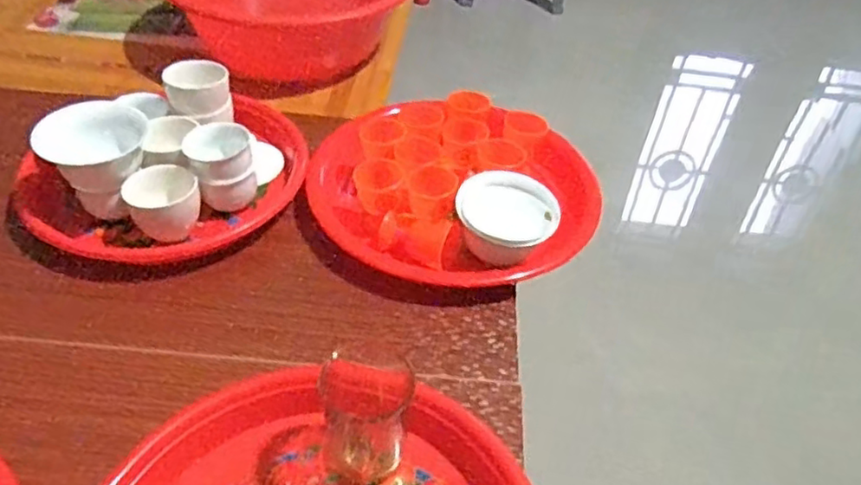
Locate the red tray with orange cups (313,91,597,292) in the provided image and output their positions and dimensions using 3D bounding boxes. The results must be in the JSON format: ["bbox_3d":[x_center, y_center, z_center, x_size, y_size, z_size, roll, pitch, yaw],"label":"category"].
[{"bbox_3d":[0.022,-0.048,0.578,0.234,0.061,0.219,-18,49,-22],"label":"red tray with orange cups"}]

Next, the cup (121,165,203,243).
[{"bbox_3d":[-0.216,-0.033,0.534,0.055,0.037,0.058,3,44,-2],"label":"cup"}]

